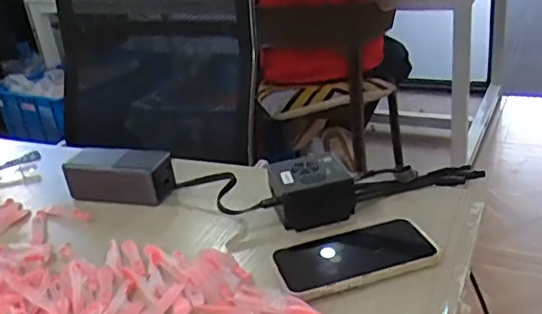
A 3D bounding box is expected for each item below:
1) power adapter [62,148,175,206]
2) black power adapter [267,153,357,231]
[{"bbox_3d":[-0.183,0.020,0.700,0.130,0.051,0.053,4,30,18],"label":"power adapter"},{"bbox_3d":[0.044,0.037,0.607,0.084,0.056,0.065,-7,29,-2],"label":"black power adapter"}]

